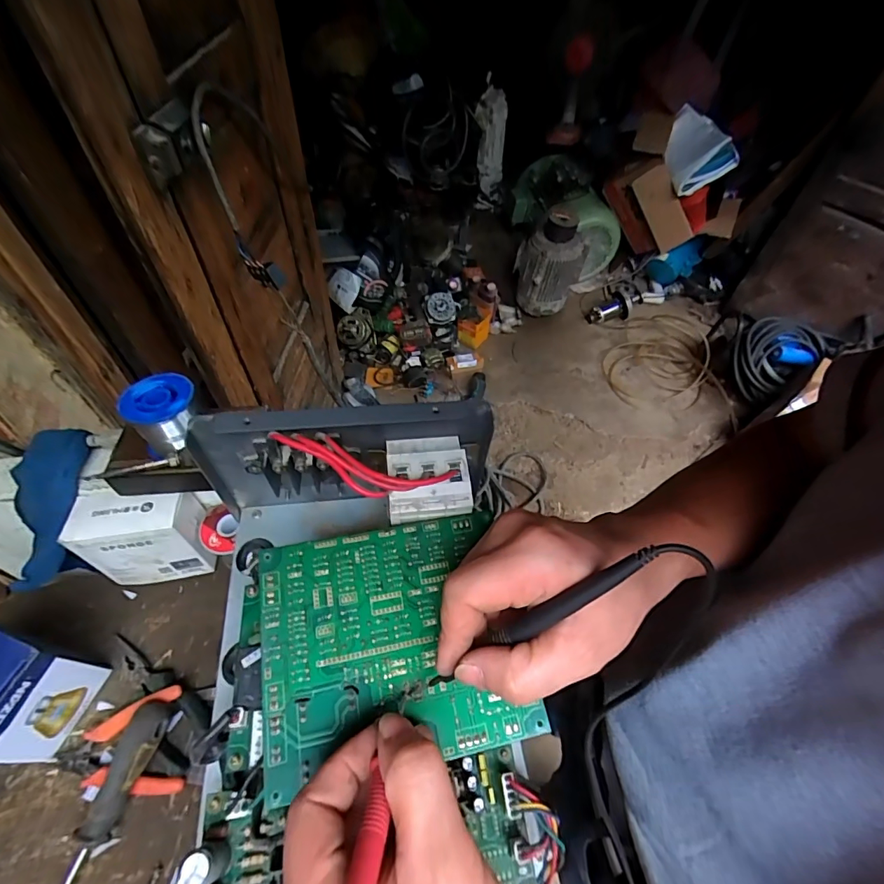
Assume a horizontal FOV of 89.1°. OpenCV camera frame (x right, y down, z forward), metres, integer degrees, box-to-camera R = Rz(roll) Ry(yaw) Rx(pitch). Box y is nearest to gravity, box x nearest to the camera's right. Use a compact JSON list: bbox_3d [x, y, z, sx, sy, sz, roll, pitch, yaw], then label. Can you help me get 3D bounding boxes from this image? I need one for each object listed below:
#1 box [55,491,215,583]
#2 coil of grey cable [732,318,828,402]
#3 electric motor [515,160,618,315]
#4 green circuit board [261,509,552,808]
[{"bbox_3d":[-0.305,0.100,0.471,0.106,0.101,0.057,-5,55,-7],"label":"box"},{"bbox_3d":[0.922,-0.248,1.278,0.196,0.229,0.080,45,39,9],"label":"coil of grey cable"},{"bbox_3d":[0.376,-0.635,1.415,0.283,0.410,0.234,-17,57,-15],"label":"electric motor"},{"bbox_3d":[-0.028,0.107,0.250,0.135,0.011,0.123,-9,55,-10],"label":"green circuit board"}]

